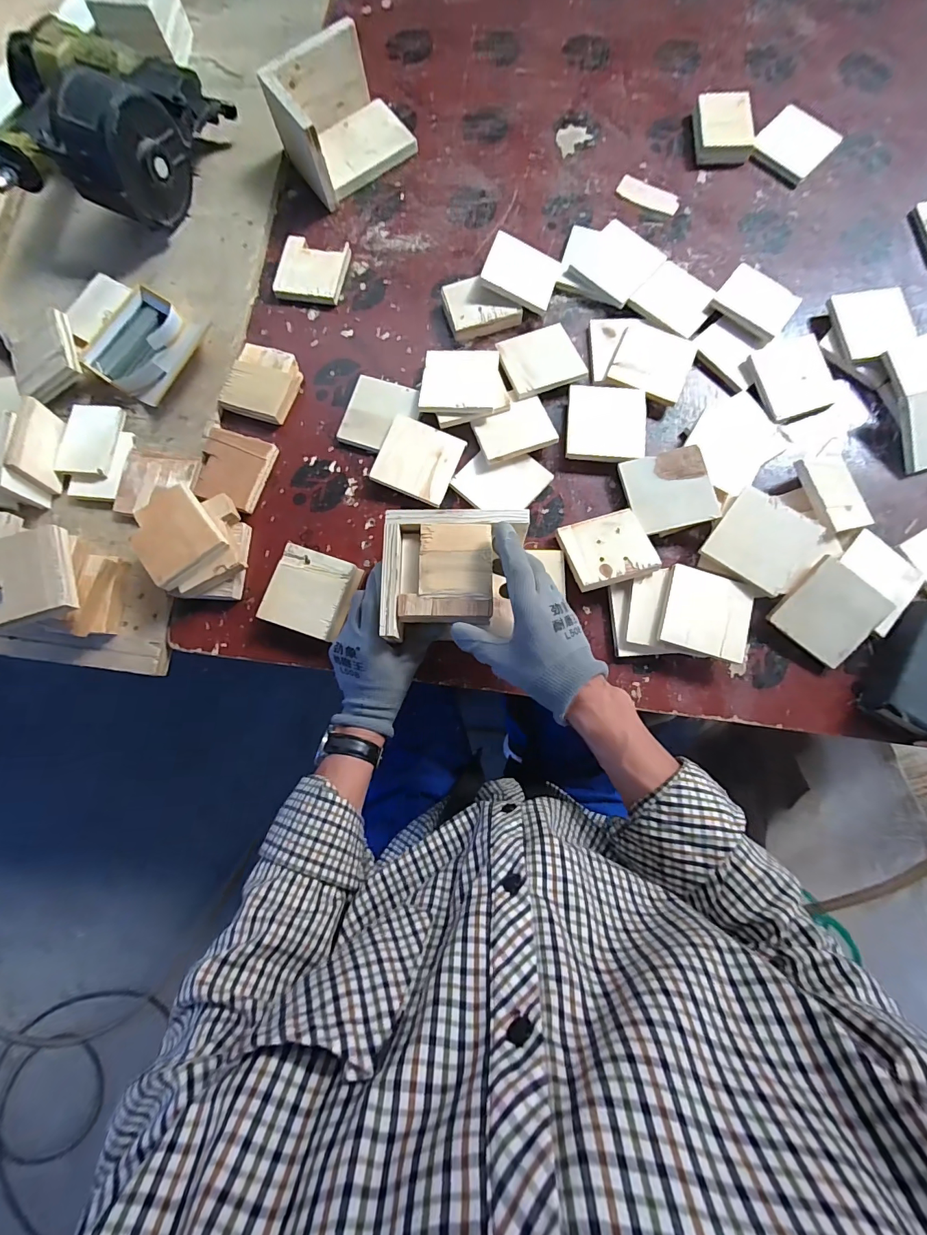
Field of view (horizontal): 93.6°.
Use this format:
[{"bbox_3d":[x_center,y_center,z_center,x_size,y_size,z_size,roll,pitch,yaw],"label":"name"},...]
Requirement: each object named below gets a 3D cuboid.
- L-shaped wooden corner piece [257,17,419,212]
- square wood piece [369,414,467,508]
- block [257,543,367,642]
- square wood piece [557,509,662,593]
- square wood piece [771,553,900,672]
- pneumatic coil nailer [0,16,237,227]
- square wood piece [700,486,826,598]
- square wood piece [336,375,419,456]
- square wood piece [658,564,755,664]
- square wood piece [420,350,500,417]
[{"bbox_3d":[-0.162,-0.667,0.579,0.153,0.095,0.124,-36,82,-3],"label":"L-shaped wooden corner piece"},{"bbox_3d":[-0.054,-0.189,0.524,0.089,0.004,0.088,23,83,-6],"label":"square wood piece"},{"bbox_3d":[-0.171,-0.027,0.499,0.090,0.033,0.090,19,83,5],"label":"block"},{"bbox_3d":[0.163,-0.077,0.492,0.091,0.011,0.083,-17,64,0],"label":"square wood piece"},{"bbox_3d":[0.398,-0.005,0.472,0.092,0.013,0.089,37,105,-1],"label":"square wood piece"},{"bbox_3d":[-0.478,-0.624,0.558,0.235,0.136,0.232,14,80,2],"label":"pneumatic coil nailer"},{"bbox_3d":[0.325,-0.083,0.475,0.091,0.007,0.089,37,93,13],"label":"square wood piece"},{"bbox_3d":[-0.102,-0.250,0.541,0.087,0.012,0.091,17,82,4],"label":"square wood piece"},{"bbox_3d":[0.267,-0.005,0.476,0.090,0.005,0.087,16,81,4],"label":"square wood piece"},{"bbox_3d":[-0.004,-0.292,0.535,0.089,0.009,0.097,5,71,-1],"label":"square wood piece"}]

